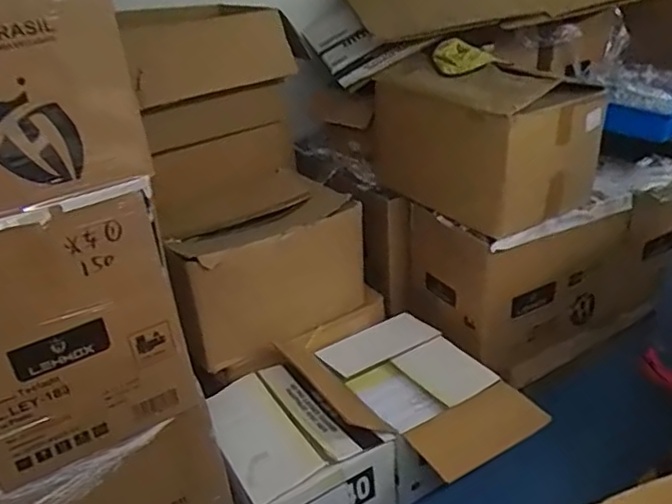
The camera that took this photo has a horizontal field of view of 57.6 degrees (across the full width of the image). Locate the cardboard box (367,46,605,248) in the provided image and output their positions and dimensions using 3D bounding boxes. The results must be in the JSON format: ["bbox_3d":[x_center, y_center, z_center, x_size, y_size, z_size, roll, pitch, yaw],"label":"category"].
[{"bbox_3d":[0.387,-0.325,1.702,0.351,0.347,0.564,-22,34,-28],"label":"cardboard box"}]

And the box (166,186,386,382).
[{"bbox_3d":[-0.145,0.073,1.610,0.529,0.336,0.265,-15,31,-19],"label":"box"}]

